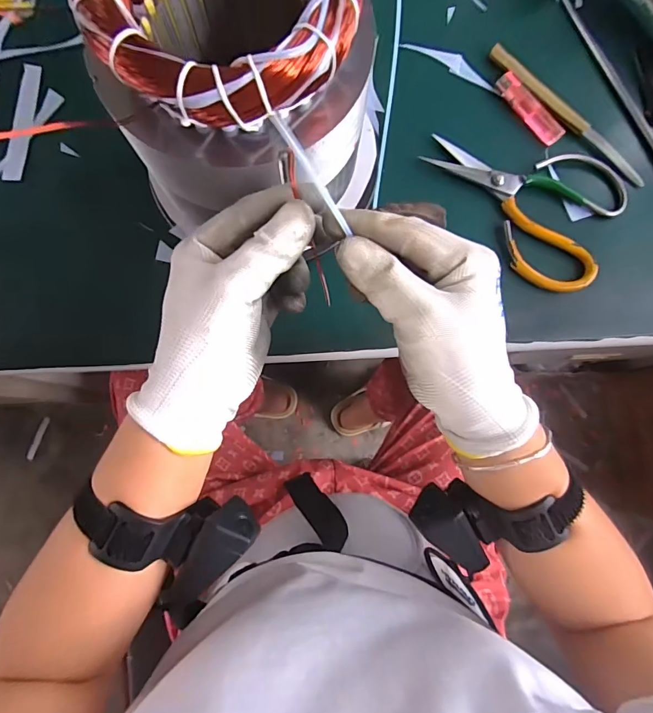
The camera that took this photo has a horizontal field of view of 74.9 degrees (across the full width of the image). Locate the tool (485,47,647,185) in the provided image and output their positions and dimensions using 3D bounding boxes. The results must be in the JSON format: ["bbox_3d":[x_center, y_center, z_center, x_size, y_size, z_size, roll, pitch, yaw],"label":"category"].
[{"bbox_3d":[0.223,-0.225,0.395,0.184,0.010,0.016,45,82,4],"label":"tool"}]

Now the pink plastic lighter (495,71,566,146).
[{"bbox_3d":[0.188,-0.229,0.393,0.021,0.008,0.077,-39,85,-7],"label":"pink plastic lighter"}]

